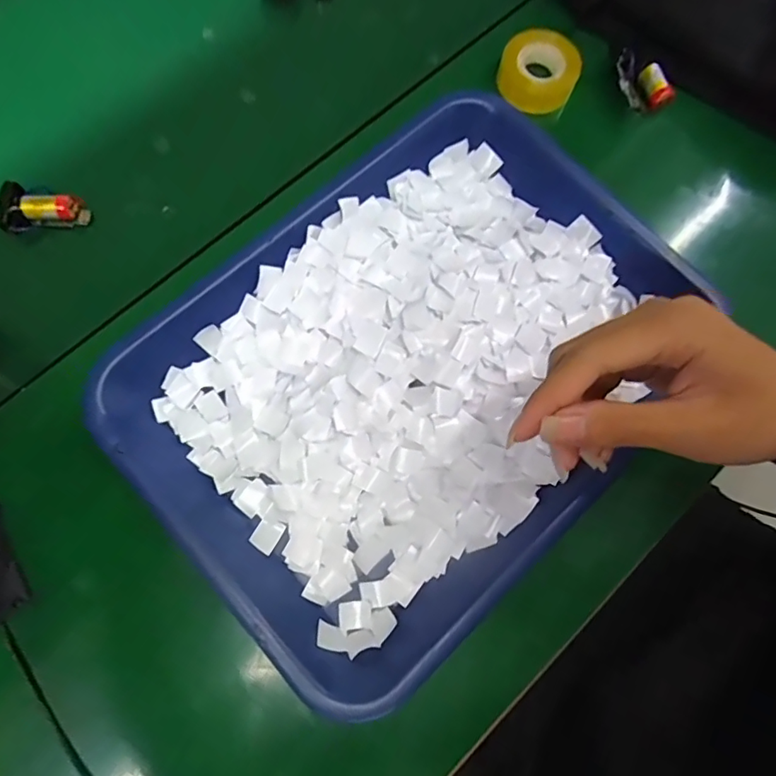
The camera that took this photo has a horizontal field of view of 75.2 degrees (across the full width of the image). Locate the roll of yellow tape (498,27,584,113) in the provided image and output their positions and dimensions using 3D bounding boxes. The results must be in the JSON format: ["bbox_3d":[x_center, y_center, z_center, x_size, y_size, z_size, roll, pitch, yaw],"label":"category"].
[{"bbox_3d":[0.112,-0.237,0.375,0.057,0.022,0.047,24,78,1],"label":"roll of yellow tape"}]

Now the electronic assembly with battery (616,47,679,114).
[{"bbox_3d":[0.188,-0.226,0.367,0.030,0.018,0.041,-18,81,-8],"label":"electronic assembly with battery"}]

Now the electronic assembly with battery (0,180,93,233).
[{"bbox_3d":[-0.229,-0.120,0.335,0.052,0.019,0.032,-3,75,-15],"label":"electronic assembly with battery"}]

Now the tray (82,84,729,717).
[{"bbox_3d":[0.016,-0.019,0.313,0.328,0.038,0.253,-43,85,-11],"label":"tray"}]

